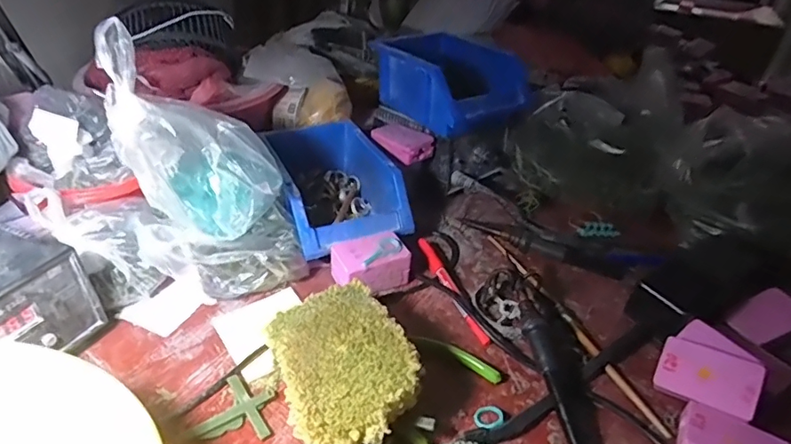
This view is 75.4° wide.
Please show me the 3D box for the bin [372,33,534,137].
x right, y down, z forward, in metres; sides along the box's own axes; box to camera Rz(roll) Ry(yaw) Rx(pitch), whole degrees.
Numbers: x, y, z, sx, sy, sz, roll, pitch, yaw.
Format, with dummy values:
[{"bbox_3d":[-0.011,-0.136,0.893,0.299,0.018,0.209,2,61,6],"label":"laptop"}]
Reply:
[{"bbox_3d":[0.063,-0.173,0.639,0.127,0.083,0.185,-18,42,-29],"label":"bin"}]

